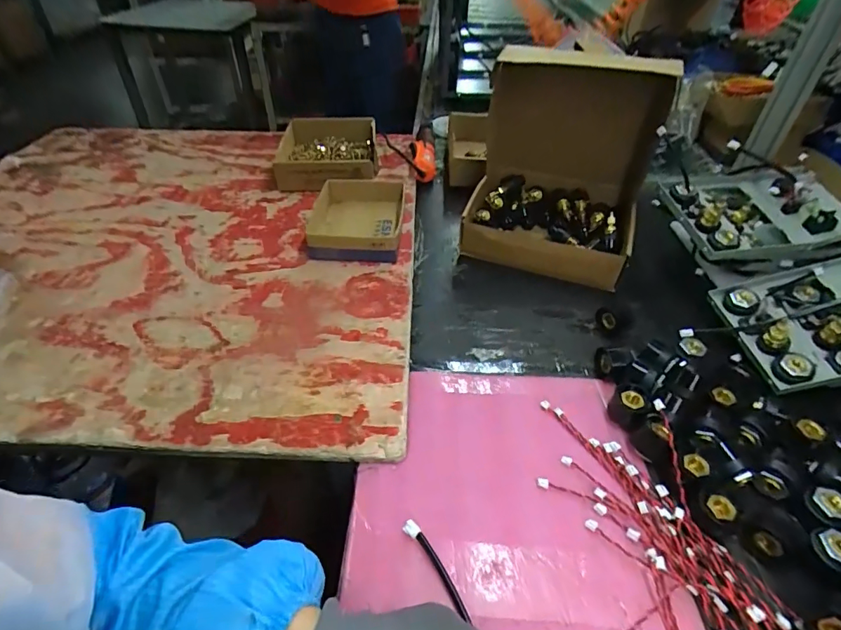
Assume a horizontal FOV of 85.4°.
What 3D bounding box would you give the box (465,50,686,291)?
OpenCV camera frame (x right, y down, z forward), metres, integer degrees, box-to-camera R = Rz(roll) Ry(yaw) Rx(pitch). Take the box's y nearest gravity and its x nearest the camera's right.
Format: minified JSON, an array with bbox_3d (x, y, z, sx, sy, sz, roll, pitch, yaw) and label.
[{"bbox_3d":[0.212,-0.245,0.685,0.253,0.267,0.269,17,46,16],"label":"box"}]

